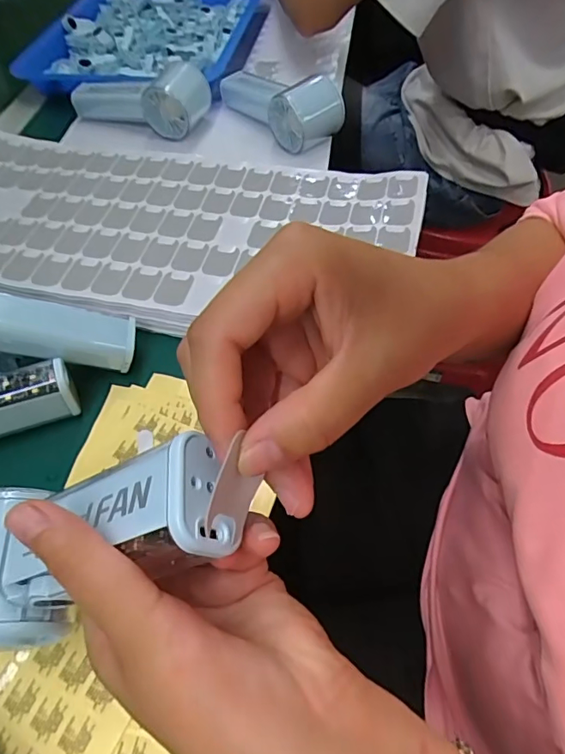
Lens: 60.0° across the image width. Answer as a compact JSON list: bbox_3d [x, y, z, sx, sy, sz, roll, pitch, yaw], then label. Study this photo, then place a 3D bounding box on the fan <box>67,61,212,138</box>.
[{"bbox_3d":[-0.164,-0.314,0.541,0.155,0.054,0.063,7,55,10],"label":"fan"}]

